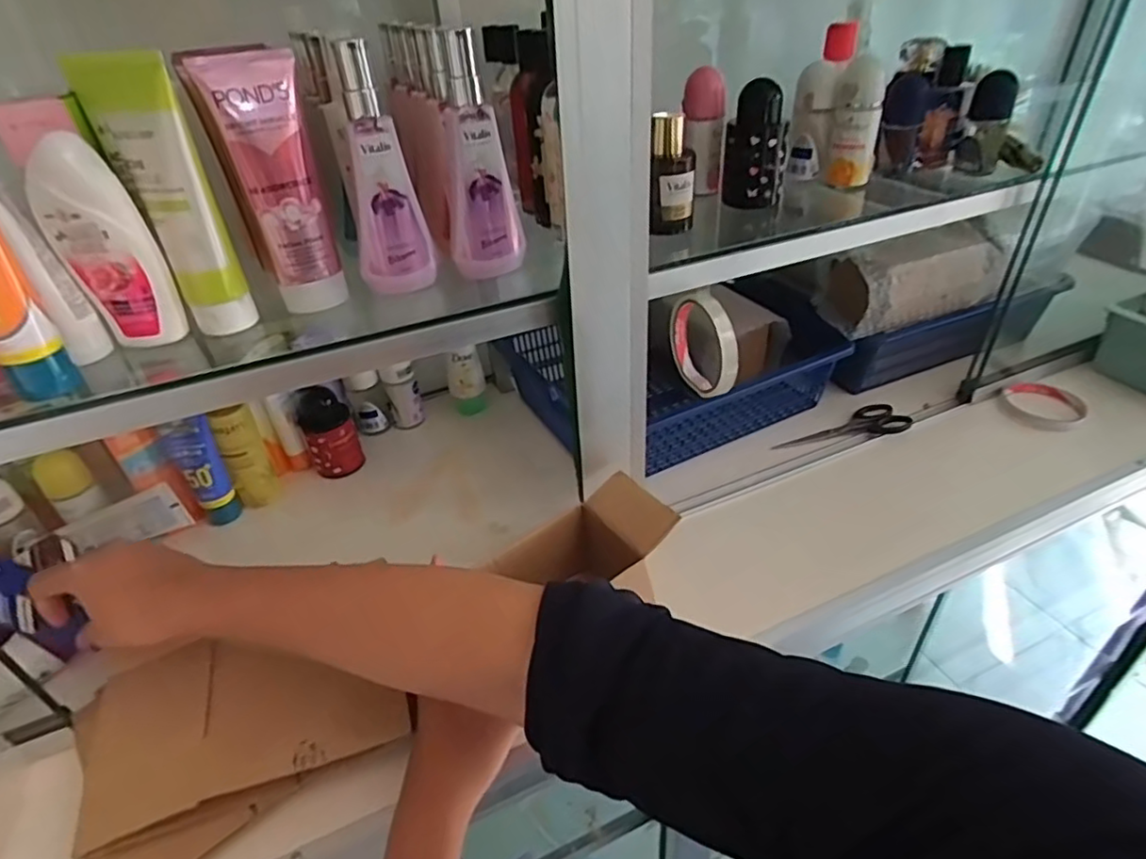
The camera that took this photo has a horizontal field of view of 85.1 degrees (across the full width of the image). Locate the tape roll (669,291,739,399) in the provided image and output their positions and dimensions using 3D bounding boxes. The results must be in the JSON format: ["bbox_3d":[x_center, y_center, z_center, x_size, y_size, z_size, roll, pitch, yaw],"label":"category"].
[{"bbox_3d":[0.107,-0.072,0.521,0.011,0.087,0.094,-15,39,-15],"label":"tape roll"}]

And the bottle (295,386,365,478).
[{"bbox_3d":[-0.261,0.002,0.671,0.051,0.094,0.040,-20,40,-21],"label":"bottle"}]

